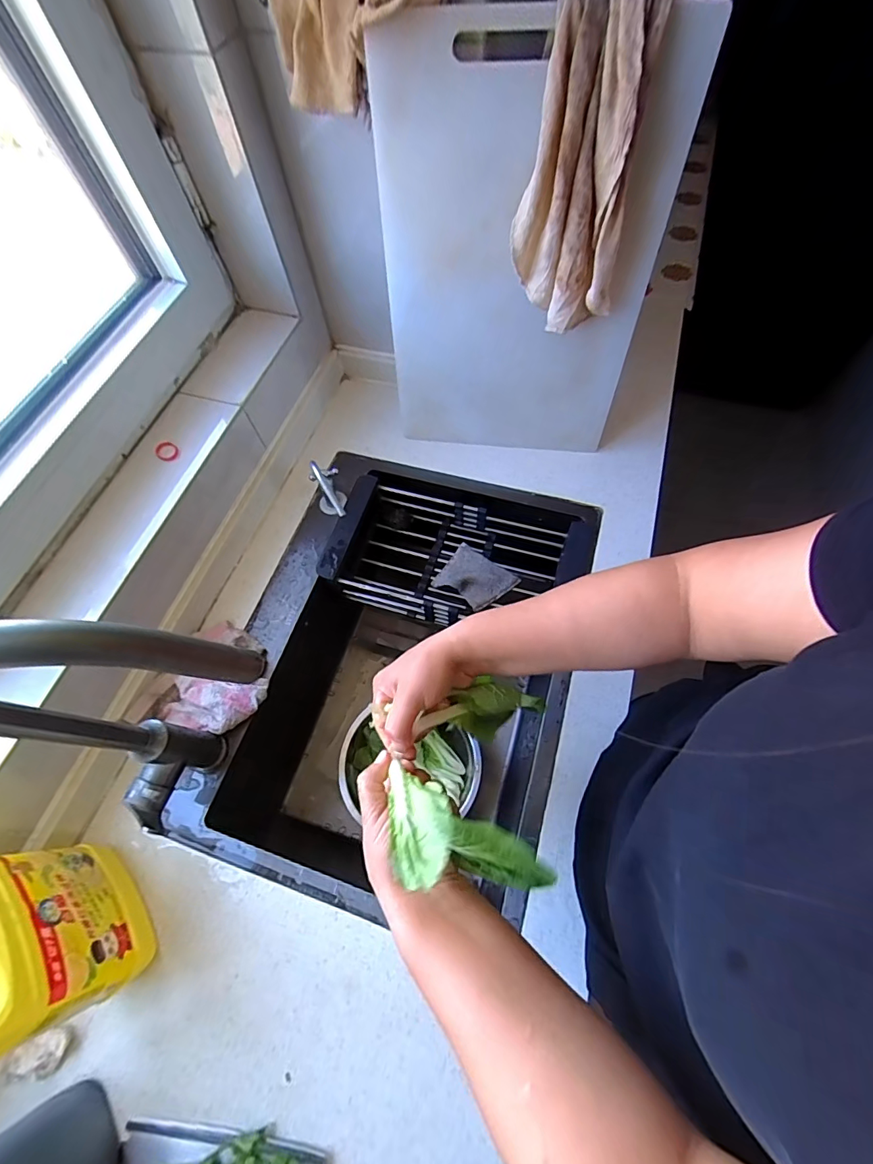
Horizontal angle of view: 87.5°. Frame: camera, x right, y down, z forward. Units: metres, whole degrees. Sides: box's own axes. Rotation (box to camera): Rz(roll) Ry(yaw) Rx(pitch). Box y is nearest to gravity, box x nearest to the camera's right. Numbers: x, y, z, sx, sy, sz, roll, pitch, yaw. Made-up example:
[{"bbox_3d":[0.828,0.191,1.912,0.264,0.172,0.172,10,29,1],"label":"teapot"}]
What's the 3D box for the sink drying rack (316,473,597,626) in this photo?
[{"bbox_3d":[0.031,-0.036,0.718,0.379,0.088,0.203,14,68,9],"label":"sink drying rack"}]

